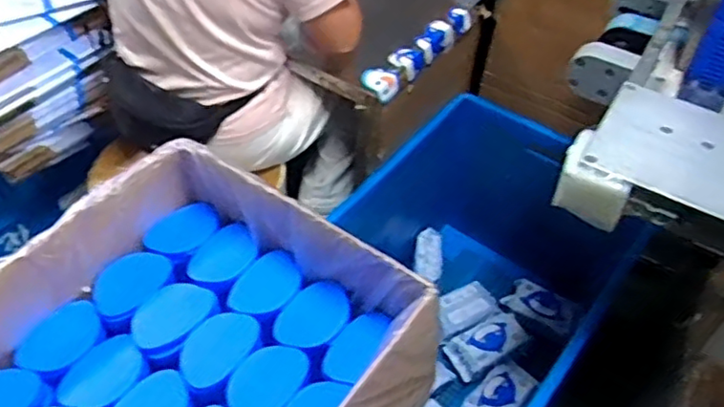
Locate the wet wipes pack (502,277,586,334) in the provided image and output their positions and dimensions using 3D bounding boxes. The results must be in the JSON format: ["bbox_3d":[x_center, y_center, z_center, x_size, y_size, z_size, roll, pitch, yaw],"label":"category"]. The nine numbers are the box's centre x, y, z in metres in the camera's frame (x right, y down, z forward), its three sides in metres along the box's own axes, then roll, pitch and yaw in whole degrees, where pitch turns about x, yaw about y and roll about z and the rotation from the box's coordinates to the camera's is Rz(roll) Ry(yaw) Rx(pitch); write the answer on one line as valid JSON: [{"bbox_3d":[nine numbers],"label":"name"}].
[{"bbox_3d":[0.472,0.265,1.635,0.191,0.046,0.119,29,54,22],"label":"wet wipes pack"}]

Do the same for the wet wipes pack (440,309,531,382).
[{"bbox_3d":[0.316,0.358,1.590,0.194,0.050,0.104,-32,63,-7],"label":"wet wipes pack"}]

